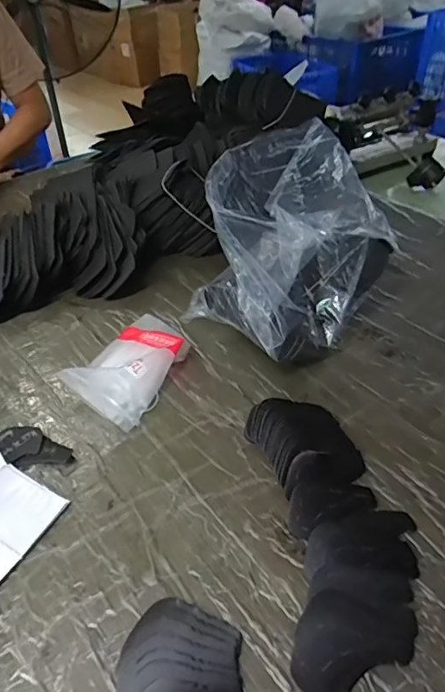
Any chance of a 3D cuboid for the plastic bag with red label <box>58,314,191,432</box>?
[{"bbox_3d":[-0.114,0.024,0.623,0.115,0.037,0.158,24,48,29],"label":"plastic bag with red label"}]

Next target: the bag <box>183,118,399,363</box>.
[{"bbox_3d":[0.086,-0.132,0.642,0.191,0.228,0.228,32,52,34],"label":"bag"}]

